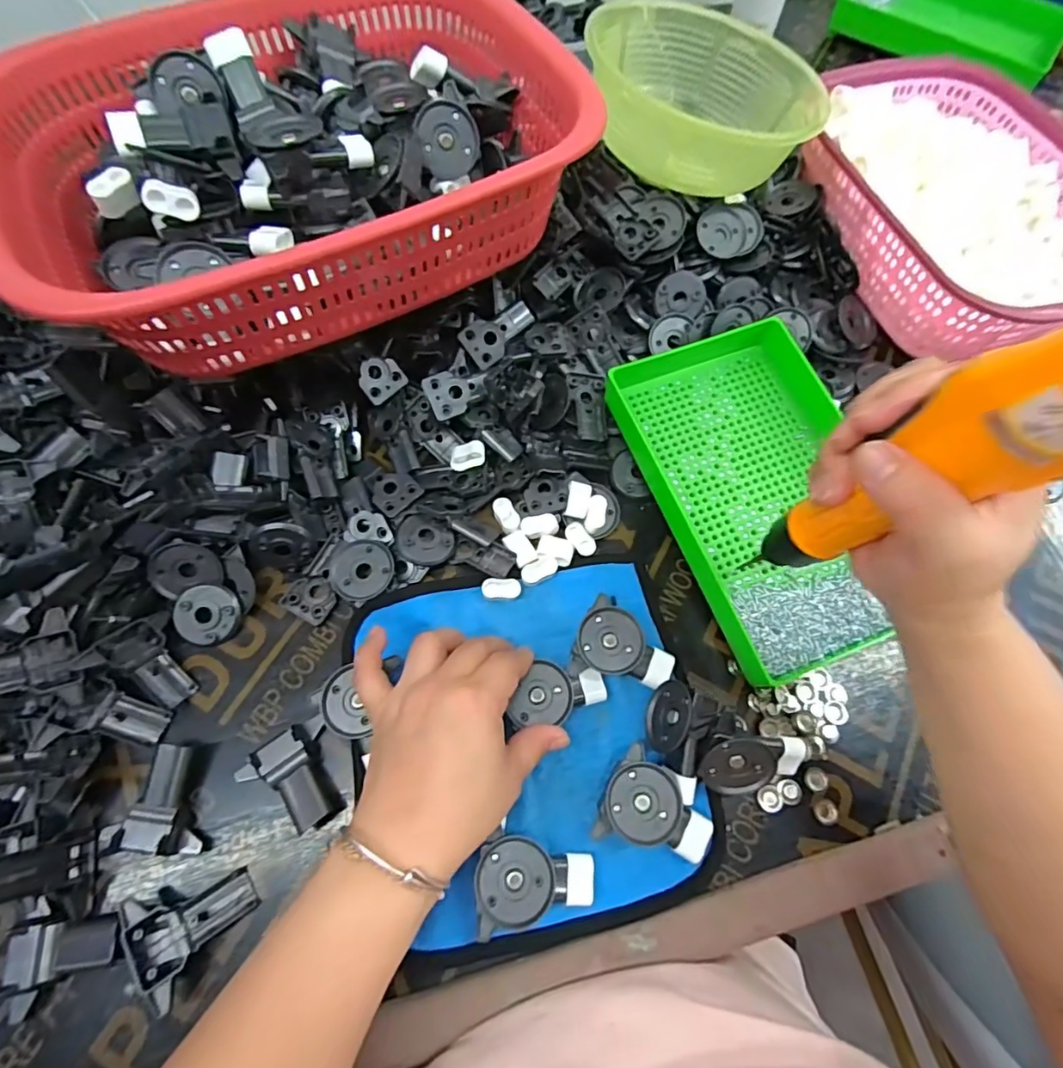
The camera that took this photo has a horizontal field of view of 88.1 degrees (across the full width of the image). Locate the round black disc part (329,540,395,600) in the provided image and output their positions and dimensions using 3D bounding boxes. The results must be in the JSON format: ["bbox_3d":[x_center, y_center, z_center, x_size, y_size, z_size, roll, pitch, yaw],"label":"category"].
[{"bbox_3d":[-0.118,0.023,0.376,0.045,0.004,0.040,27,70,9],"label":"round black disc part"}]

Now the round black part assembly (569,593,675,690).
[{"bbox_3d":[0.061,0.069,0.363,0.063,0.025,0.055,10,68,2],"label":"round black part assembly"}]

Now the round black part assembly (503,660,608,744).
[{"bbox_3d":[0.016,0.099,0.344,0.063,0.019,0.036,-9,69,-5],"label":"round black part assembly"}]

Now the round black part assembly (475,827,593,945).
[{"bbox_3d":[0.002,0.191,0.305,0.065,0.018,0.045,-4,68,-3],"label":"round black part assembly"}]

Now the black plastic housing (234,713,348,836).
[{"bbox_3d":[-0.144,0.149,0.329,0.051,0.020,0.058,-27,71,-12],"label":"black plastic housing"}]

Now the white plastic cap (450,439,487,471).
[{"bbox_3d":[-0.047,-0.059,0.414,0.027,0.007,0.019,-14,97,8],"label":"white plastic cap"}]

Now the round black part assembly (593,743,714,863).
[{"bbox_3d":[0.074,0.158,0.325,0.064,0.025,0.051,14,68,4],"label":"round black part assembly"}]

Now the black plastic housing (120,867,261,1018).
[{"bbox_3d":[-0.183,0.214,0.298,0.058,0.022,0.053,-25,71,-11],"label":"black plastic housing"}]

